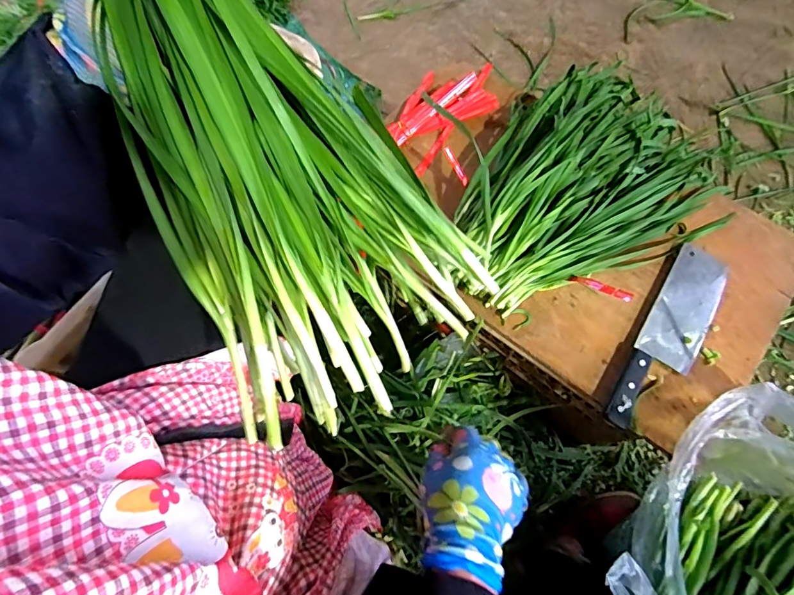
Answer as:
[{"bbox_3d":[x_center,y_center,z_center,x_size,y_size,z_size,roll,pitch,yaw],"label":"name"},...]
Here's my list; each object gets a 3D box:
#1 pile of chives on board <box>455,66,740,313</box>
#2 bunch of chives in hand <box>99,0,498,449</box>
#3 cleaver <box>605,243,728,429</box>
[{"bbox_3d":[0.238,-0.166,0.575,0.434,0.072,0.304,-30,70,-9],"label":"pile of chives on board"},{"bbox_3d":[-0.079,-0.118,0.242,0.170,0.077,0.398,-24,103,-7],"label":"bunch of chives in hand"},{"bbox_3d":[0.337,0.046,0.510,0.063,0.018,0.269,32,73,14],"label":"cleaver"}]

